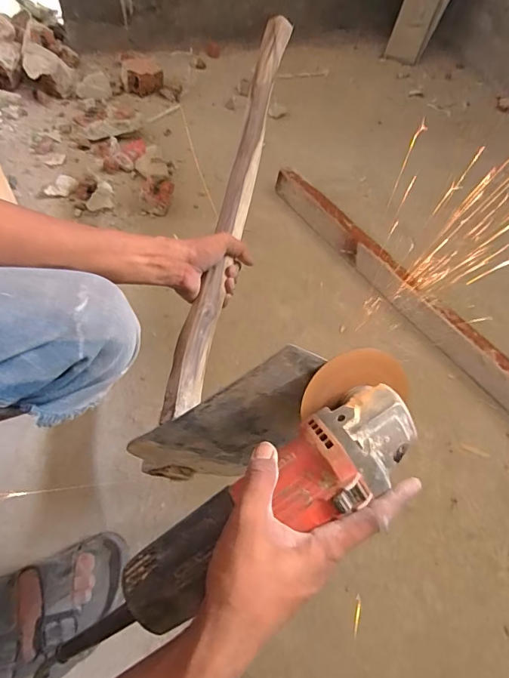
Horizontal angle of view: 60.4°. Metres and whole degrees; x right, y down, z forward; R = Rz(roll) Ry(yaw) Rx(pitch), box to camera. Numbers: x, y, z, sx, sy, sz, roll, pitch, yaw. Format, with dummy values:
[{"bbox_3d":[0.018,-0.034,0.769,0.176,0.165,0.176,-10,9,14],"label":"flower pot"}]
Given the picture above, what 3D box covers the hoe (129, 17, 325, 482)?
[{"bbox_3d":[-0.003,-0.181,0.574,0.159,0.212,0.675,7,60,0],"label":"hoe"}]

